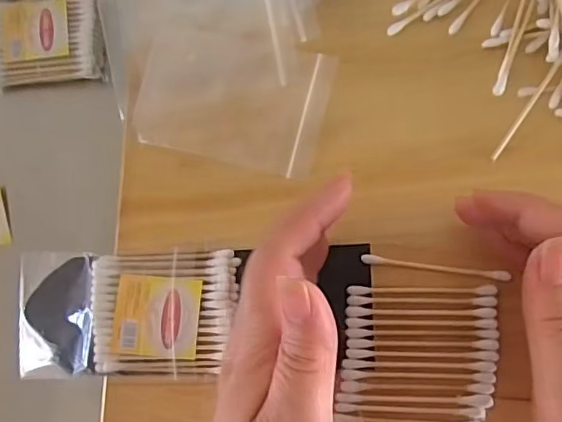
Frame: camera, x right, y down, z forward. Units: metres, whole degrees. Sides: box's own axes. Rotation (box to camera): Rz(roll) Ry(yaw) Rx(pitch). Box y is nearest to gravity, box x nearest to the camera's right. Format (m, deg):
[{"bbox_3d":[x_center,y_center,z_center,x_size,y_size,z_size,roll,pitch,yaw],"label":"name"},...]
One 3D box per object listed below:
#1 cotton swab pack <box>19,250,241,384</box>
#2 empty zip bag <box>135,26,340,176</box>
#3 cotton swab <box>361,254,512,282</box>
[{"bbox_3d":[-0.081,0.054,0.292,0.118,0.017,0.064,-2,82,6],"label":"cotton swab pack"},{"bbox_3d":[-0.027,-0.061,0.305,0.101,0.004,0.068,14,84,8],"label":"empty zip bag"},{"bbox_3d":[0.076,0.028,0.279,0.071,0.004,0.005,7,83,7],"label":"cotton swab"}]

